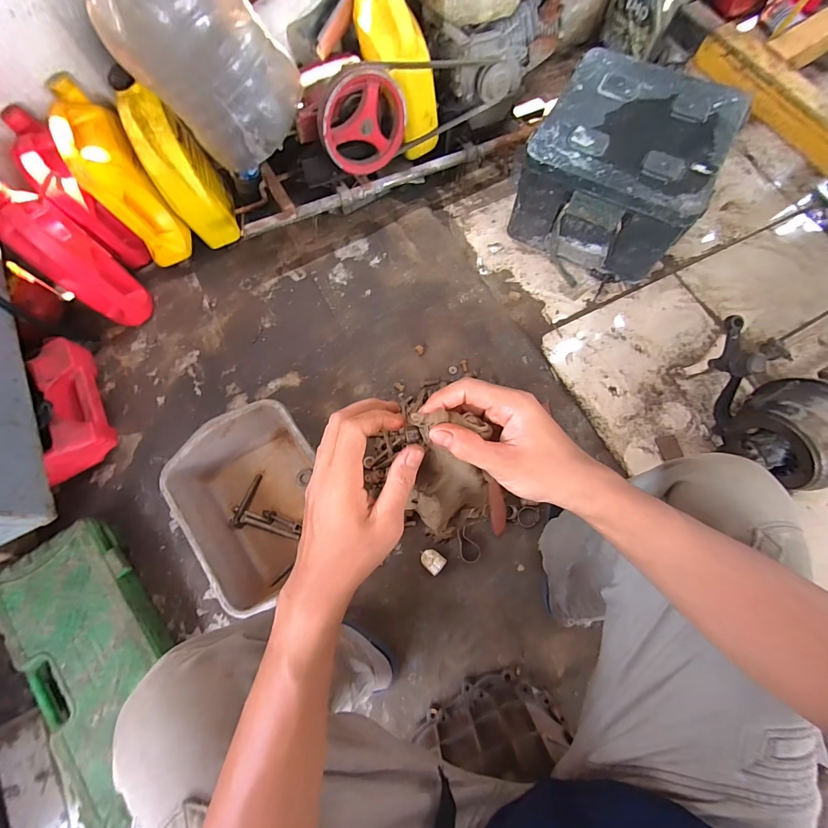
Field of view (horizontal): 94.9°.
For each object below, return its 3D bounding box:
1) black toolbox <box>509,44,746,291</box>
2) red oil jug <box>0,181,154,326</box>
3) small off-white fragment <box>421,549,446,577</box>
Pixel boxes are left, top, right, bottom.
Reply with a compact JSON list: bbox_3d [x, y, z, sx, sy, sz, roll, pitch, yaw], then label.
[{"bbox_3d":[0.473,-0.568,0.900,0.360,0.233,0.369,27,75,10],"label":"black toolbox"},{"bbox_3d":[-0.729,-0.323,0.832,0.166,0.295,0.113,42,78,13],"label":"red oil jug"},{"bbox_3d":[0.036,0.283,0.734,0.044,0.042,0.037,37,77,12],"label":"small off-white fragment"}]

